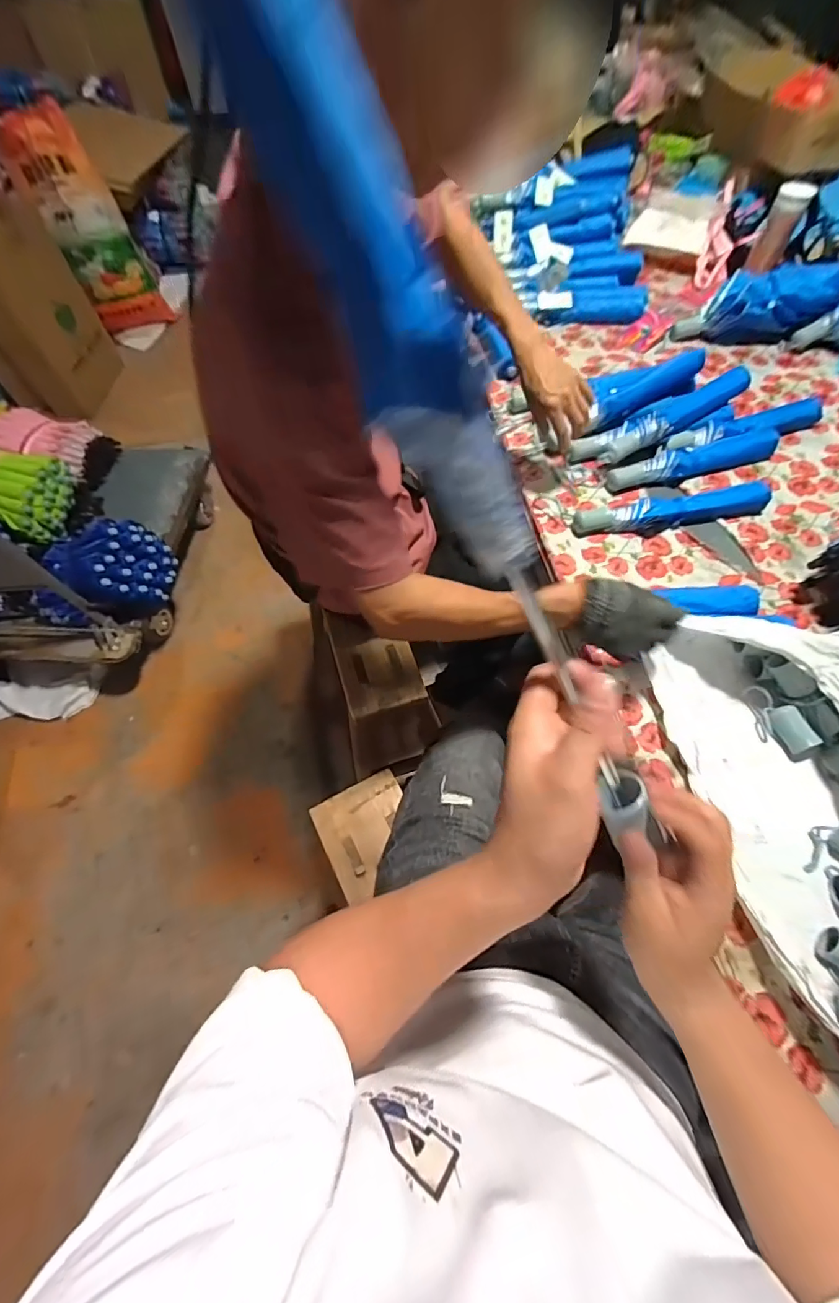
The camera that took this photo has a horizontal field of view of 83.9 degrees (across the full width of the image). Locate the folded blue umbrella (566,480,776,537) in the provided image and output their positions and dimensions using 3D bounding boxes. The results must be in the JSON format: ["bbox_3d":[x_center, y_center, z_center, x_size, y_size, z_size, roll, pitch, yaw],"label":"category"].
[{"bbox_3d":[0.449,-0.251,0.810,0.359,0.050,0.056,-11,63,-4],"label":"folded blue umbrella"}]

